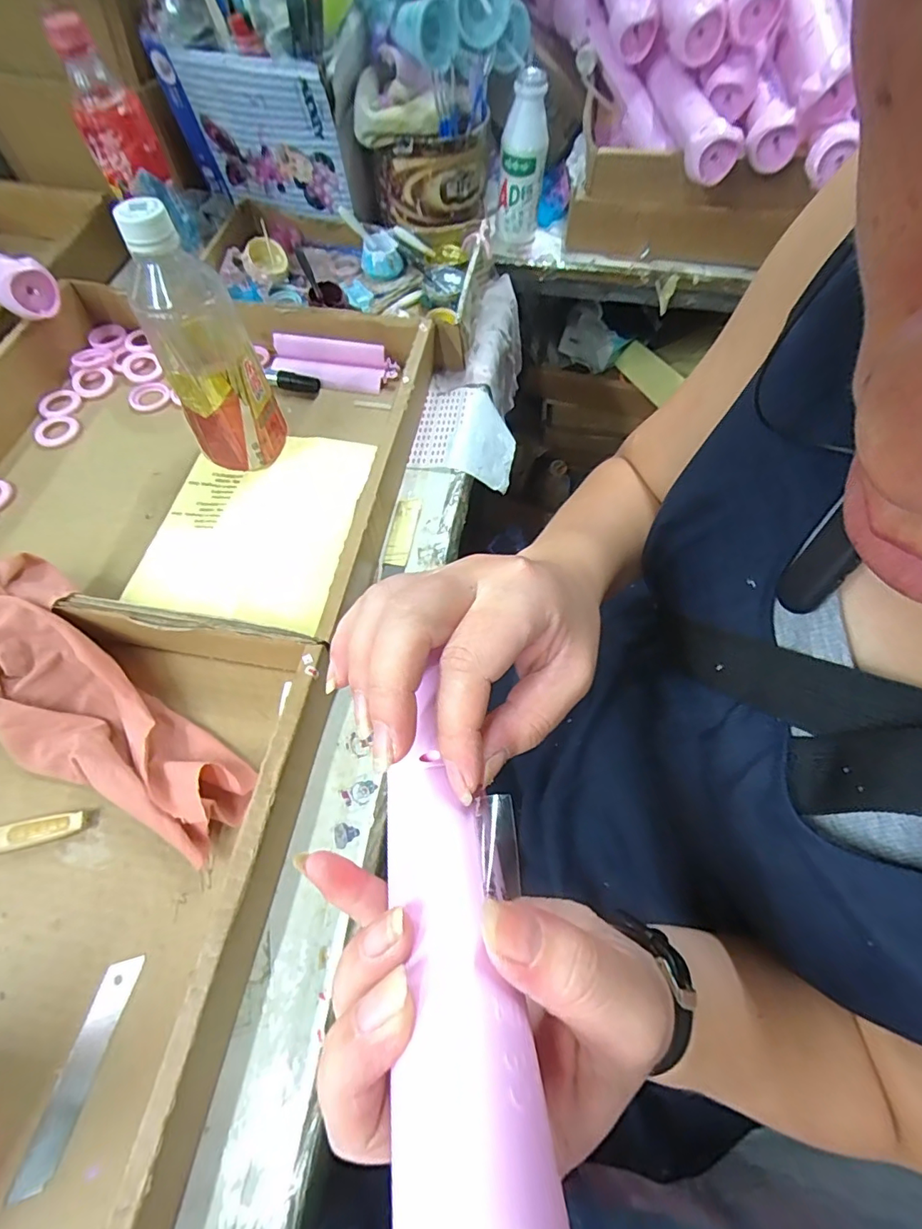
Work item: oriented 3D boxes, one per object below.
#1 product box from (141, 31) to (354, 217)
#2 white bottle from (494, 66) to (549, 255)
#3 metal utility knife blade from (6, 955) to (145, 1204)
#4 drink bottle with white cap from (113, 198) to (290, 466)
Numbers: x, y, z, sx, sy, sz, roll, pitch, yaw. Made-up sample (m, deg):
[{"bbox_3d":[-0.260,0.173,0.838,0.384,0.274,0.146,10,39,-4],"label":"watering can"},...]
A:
[{"bbox_3d":[-0.213,-0.496,0.540,0.177,0.138,0.036,9,63,3],"label":"product box"},{"bbox_3d":[0.070,-0.507,0.583,0.050,0.152,0.043,9,63,3],"label":"white bottle"},{"bbox_3d":[-0.197,0.234,0.264,0.019,0.004,0.097,13,63,5],"label":"metal utility knife blade"},{"bbox_3d":[-0.190,-0.195,0.389,0.070,0.185,0.067,-23,66,-13],"label":"drink bottle with white cap"}]

